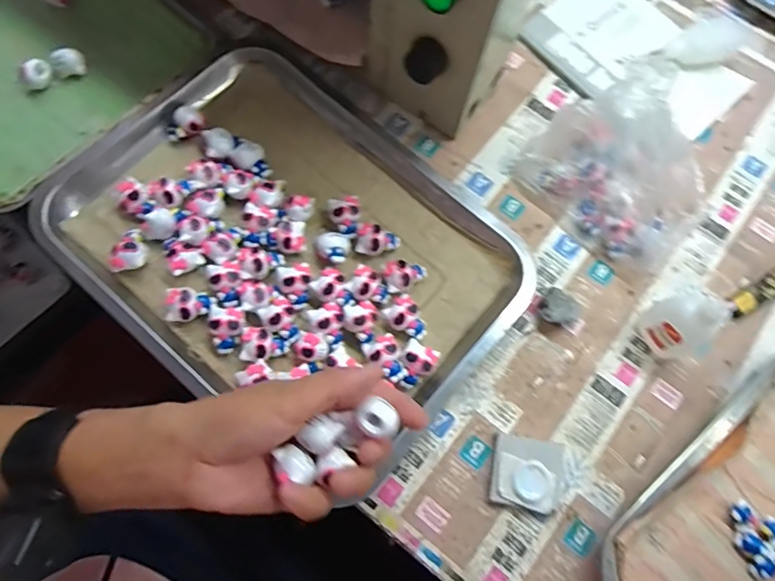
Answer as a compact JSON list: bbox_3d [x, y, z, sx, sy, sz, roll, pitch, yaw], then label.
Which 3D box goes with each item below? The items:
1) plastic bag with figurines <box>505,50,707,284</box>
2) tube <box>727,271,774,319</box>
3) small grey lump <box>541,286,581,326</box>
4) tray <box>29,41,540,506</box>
[{"bbox_3d":[0.202,-0.099,0.409,0.108,0.102,0.149,-31,77,-12],"label":"plastic bag with figurines"},{"bbox_3d":[0.333,-0.002,0.435,0.085,0.015,0.019,-27,76,-11],"label":"tube"},{"bbox_3d":[0.143,0.017,0.413,0.032,0.022,0.029,30,74,6],"label":"small grey lump"},{"bbox_3d":[-0.076,-0.039,0.418,0.353,0.043,0.271,39,75,9],"label":"tray"}]

